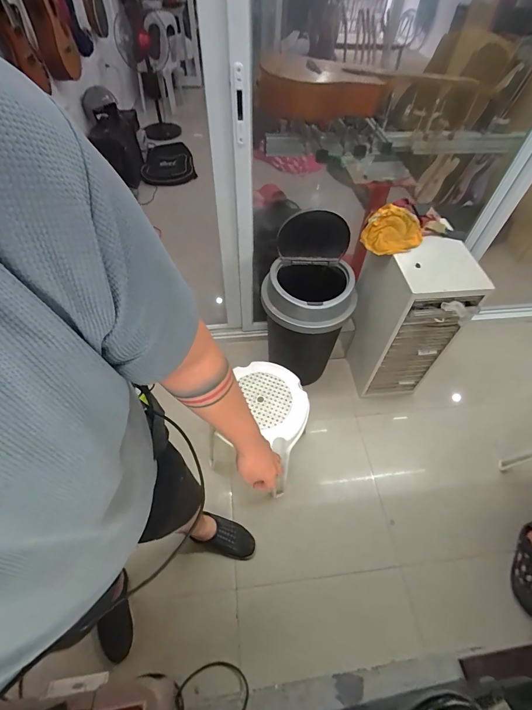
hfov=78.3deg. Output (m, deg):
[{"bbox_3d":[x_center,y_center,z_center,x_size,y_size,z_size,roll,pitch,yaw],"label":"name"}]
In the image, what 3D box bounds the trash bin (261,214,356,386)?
[{"bbox_3d":[0.168,-0.188,1.416,0.359,0.777,0.387,7,55,4],"label":"trash bin"}]

